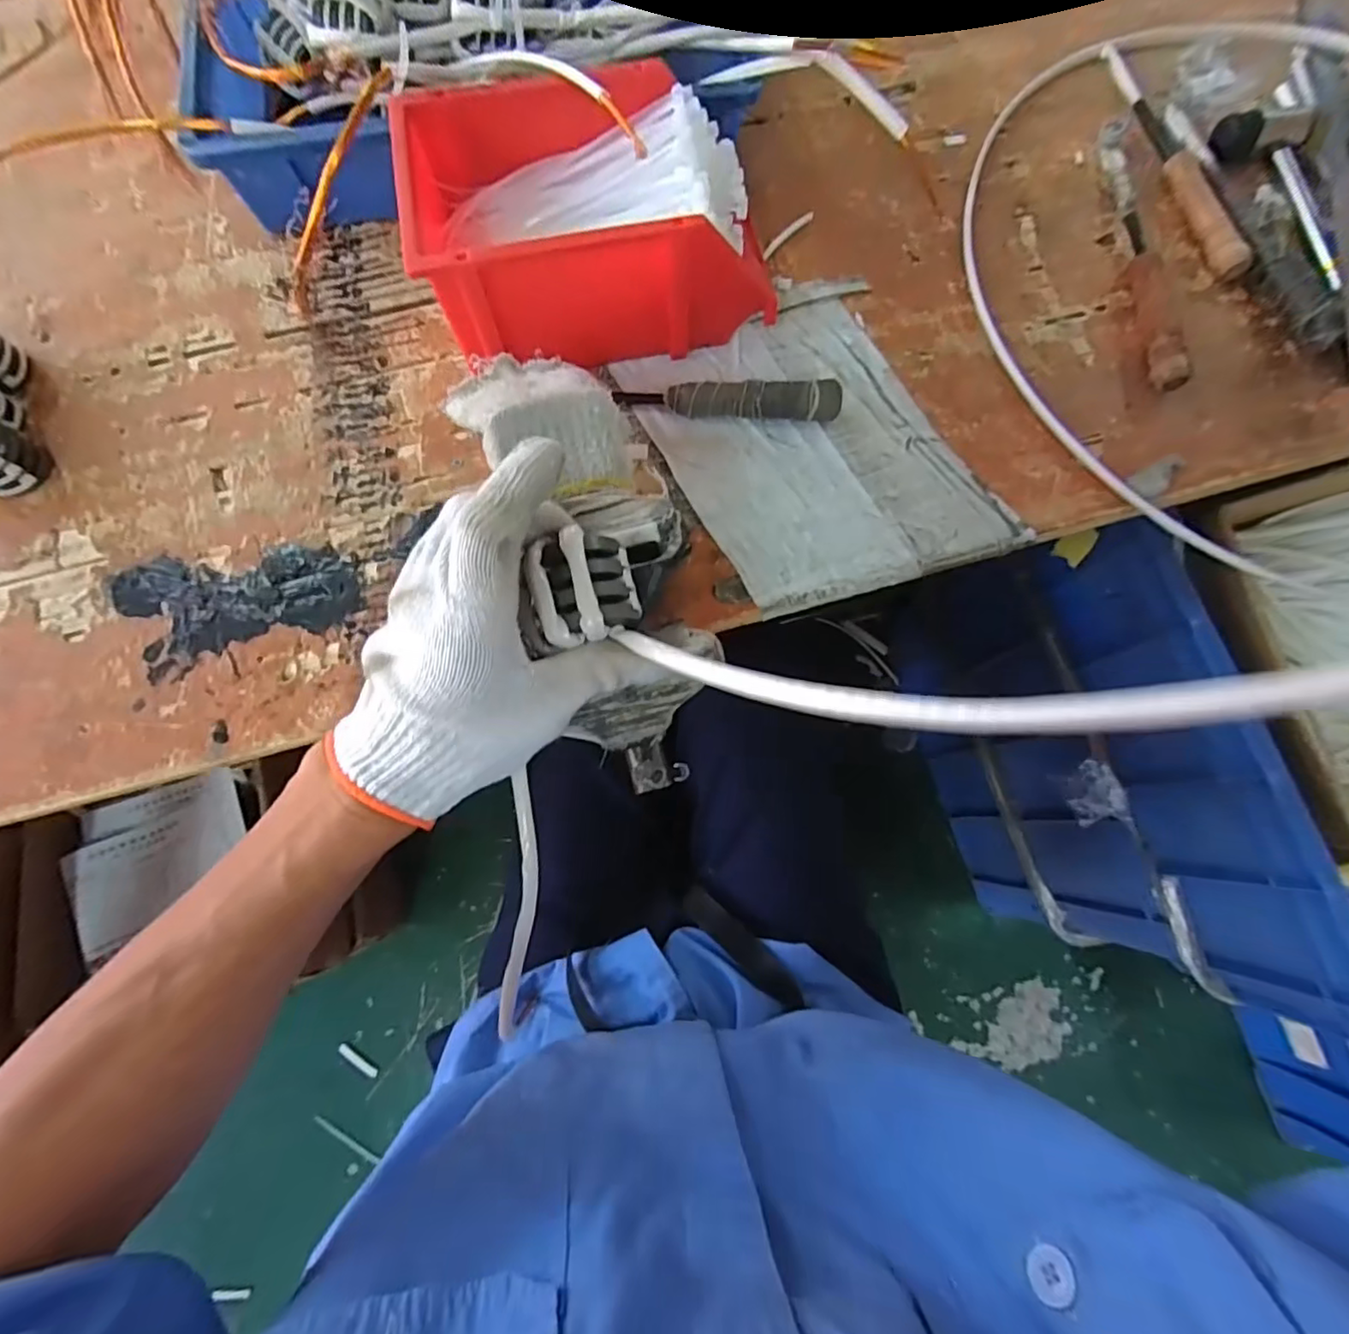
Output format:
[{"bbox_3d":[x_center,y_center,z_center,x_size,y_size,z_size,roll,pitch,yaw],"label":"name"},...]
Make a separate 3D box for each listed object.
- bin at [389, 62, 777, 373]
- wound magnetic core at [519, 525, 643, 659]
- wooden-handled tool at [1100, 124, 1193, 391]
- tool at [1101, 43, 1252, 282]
[{"bbox_3d":[-0.063,-0.321,0.463,0.239,0.117,0.161,-11,75,-4],"label":"bin"},{"bbox_3d":[-0.045,-0.036,0.280,0.052,0.025,0.050,-16,75,-5],"label":"wound magnetic core"},{"bbox_3d":[0.398,-0.351,0.513,0.032,0.022,0.276,1,74,0],"label":"wooden-handled tool"},{"bbox_3d":[0.443,-0.461,0.543,0.022,0.021,0.272,-10,75,-3],"label":"tool"}]

